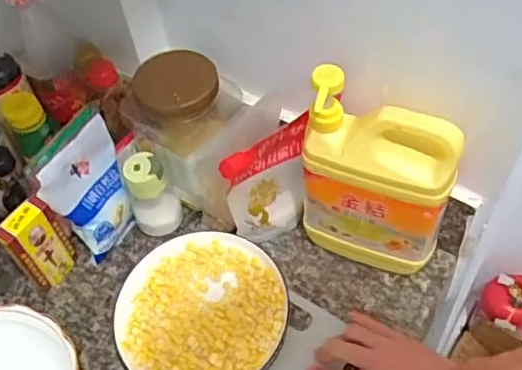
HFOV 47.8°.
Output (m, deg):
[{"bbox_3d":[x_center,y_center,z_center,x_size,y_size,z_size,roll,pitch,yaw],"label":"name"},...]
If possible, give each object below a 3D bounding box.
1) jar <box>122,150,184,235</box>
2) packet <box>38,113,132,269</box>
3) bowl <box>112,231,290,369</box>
[{"bbox_3d":[-0.131,0.009,0.703,0.055,0.104,0.055,-3,53,3],"label":"jar"},{"bbox_3d":[-0.189,0.006,0.687,0.054,0.120,0.106,25,59,22],"label":"packet"},{"bbox_3d":[-0.067,0.144,0.639,0.183,0.054,0.178,-3,53,3],"label":"bowl"}]

